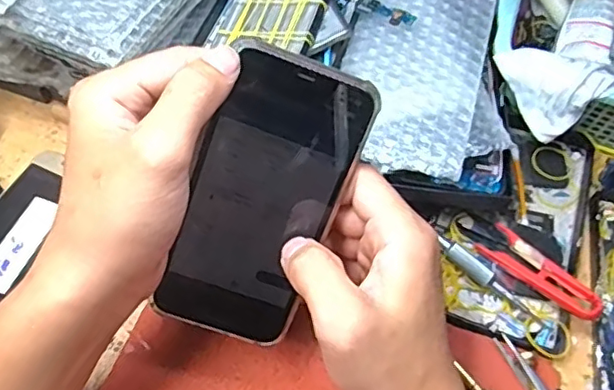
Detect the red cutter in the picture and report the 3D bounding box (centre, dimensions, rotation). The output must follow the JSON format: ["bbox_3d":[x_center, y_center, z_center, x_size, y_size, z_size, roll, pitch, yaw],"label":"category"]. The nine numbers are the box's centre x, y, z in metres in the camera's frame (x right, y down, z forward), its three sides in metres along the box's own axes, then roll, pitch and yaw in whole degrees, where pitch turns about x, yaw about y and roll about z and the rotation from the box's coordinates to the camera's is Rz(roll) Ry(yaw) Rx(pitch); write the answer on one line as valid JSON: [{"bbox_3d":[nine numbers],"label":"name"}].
[{"bbox_3d":[0.151,0.051,0.379,0.024,0.012,0.081,-41,58,-20],"label":"red cutter"}]

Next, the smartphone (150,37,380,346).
[{"bbox_3d":[-0.022,0.006,0.294,0.069,0.005,0.151,19,107,-7],"label":"smartphone"}]

